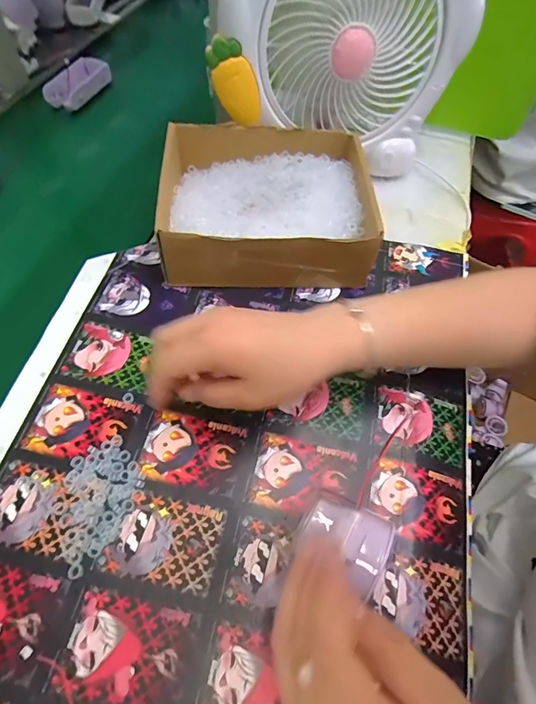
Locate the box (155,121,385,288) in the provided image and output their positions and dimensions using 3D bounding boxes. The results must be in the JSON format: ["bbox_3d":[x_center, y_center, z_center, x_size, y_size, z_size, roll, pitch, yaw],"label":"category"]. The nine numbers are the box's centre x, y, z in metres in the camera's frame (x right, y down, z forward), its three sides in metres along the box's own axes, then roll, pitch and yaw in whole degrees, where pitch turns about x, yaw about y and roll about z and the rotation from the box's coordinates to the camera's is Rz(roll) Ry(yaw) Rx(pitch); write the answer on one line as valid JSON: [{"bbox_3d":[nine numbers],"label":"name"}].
[{"bbox_3d":[-0.002,-0.155,0.429,0.200,0.069,0.170,-2,60,-5],"label":"box"}]

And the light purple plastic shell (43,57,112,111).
[{"bbox_3d":[-0.276,-0.395,0.591,0.043,0.029,0.111,18,57,6],"label":"light purple plastic shell"}]

